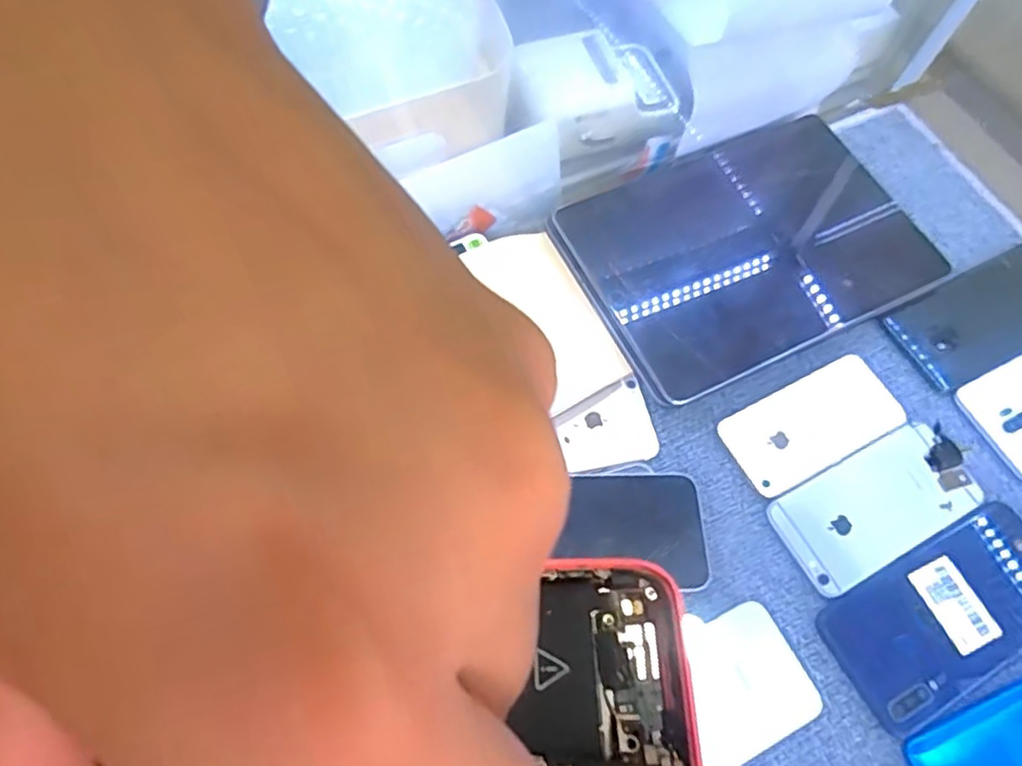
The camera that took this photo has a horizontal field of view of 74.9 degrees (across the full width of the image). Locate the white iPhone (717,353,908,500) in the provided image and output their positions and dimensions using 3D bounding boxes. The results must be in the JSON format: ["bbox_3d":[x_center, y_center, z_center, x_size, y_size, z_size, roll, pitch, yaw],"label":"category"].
[{"bbox_3d":[0.205,0.028,0.454,0.121,0.009,0.059,-25,68,-12],"label":"white iPhone"}]

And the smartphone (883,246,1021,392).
[{"bbox_3d":[0.356,-0.051,0.494,0.155,0.006,0.071,-23,67,-12],"label":"smartphone"}]

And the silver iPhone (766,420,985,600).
[{"bbox_3d":[0.233,0.079,0.427,0.129,0.006,0.065,-24,68,-12],"label":"silver iPhone"}]

